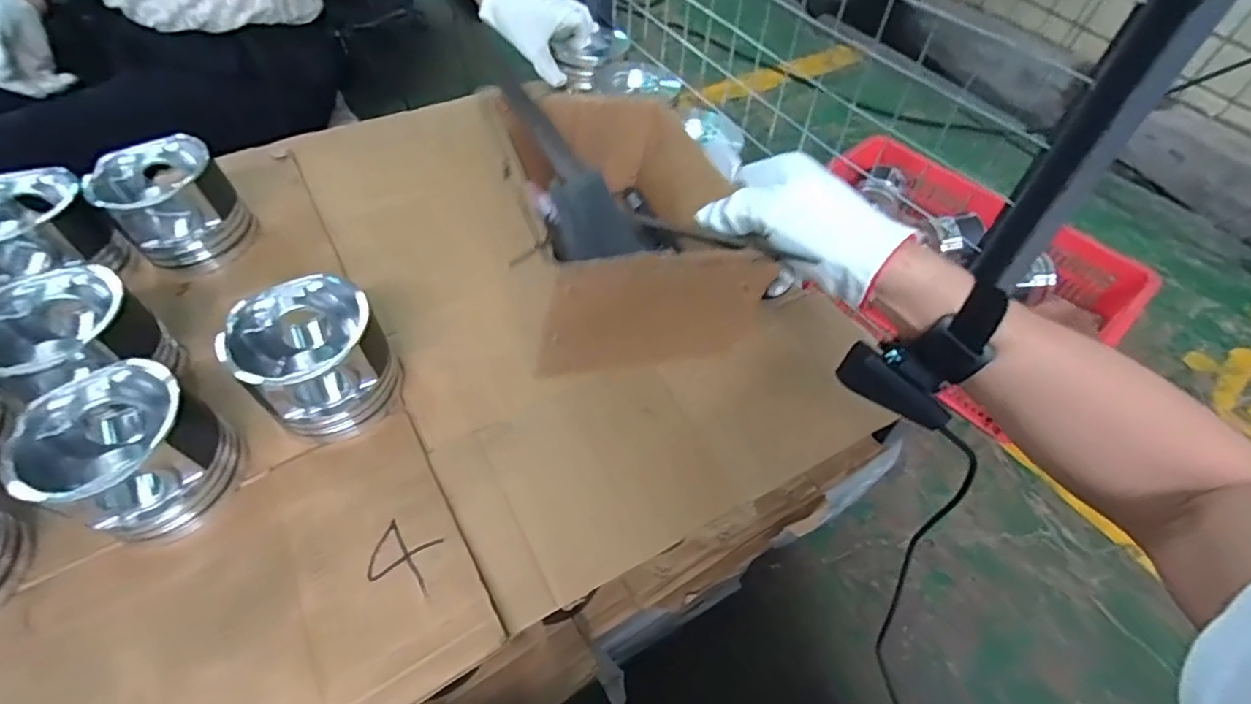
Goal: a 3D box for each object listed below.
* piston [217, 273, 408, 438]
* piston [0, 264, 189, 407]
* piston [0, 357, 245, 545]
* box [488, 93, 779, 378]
[{"bbox_3d":[-0.270,0.007,0.511,0.113,0.092,0.111,36,57,20],"label":"piston"},{"bbox_3d":[-0.476,-0.010,0.512,0.112,0.088,0.115,2,54,-3],"label":"piston"},{"bbox_3d":[-0.387,0.080,0.459,0.111,0.087,0.114,29,55,15],"label":"piston"},{"bbox_3d":[-0.006,-0.094,0.415,0.142,0.091,0.198,-11,55,-13],"label":"box"}]

